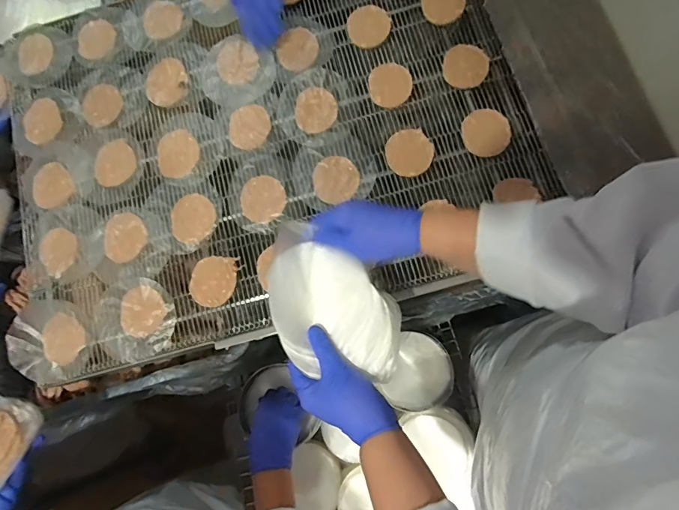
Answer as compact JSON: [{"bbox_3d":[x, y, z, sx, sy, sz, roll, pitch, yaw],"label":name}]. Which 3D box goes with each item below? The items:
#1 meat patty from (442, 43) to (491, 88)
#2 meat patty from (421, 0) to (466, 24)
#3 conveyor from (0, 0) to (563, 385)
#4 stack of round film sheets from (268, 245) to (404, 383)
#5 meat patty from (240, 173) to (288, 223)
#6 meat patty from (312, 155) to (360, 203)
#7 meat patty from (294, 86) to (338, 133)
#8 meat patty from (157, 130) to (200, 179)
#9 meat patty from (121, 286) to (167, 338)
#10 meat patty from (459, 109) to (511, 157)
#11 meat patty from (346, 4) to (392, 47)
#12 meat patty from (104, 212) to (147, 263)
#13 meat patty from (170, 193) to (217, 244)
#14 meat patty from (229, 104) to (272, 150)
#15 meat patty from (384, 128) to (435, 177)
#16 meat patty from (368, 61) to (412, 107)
[{"bbox_3d":[0.188,-0.282,0.633,0.066,0.012,0.068,0,77,0],"label":"meat patty"},{"bbox_3d":[0.160,-0.394,0.662,0.062,0.015,0.068,0,77,0],"label":"meat patty"},{"bbox_3d":[-0.146,-0.205,0.661,0.783,0.026,0.595,-18,77,2],"label":"conveyor"},{"bbox_3d":[-0.008,0.067,0.476,0.171,0.018,0.120,44,81,10],"label":"stack of round film sheets"},{"bbox_3d":[-0.114,-0.083,0.628,0.070,0.014,0.068,0,77,0],"label":"meat patty"},{"bbox_3d":[-0.006,-0.111,0.623,0.066,0.010,0.066,0,77,0],"label":"meat patty"},{"bbox_3d":[-0.036,-0.221,0.649,0.063,0.006,0.071,-6,77,-1],"label":"meat patty"},{"bbox_3d":[-0.249,-0.157,0.659,0.065,0.006,0.079,-13,77,-3],"label":"meat patty"},{"bbox_3d":[-0.284,0.080,0.610,0.063,0.005,0.066,0,77,0],"label":"meat patty"},{"bbox_3d":[0.211,-0.176,0.613,0.065,0.014,0.067,-6,77,-1],"label":"meat patty"},{"bbox_3d":[0.046,-0.359,0.671,0.066,0.015,0.066,0,77,0],"label":"meat patty"},{"bbox_3d":[-0.319,-0.027,0.637,0.061,0.007,0.075,-19,77,-4],"label":"meat patty"},{"bbox_3d":[-0.217,-0.055,0.630,0.066,0.004,0.073,-10,77,-2],"label":"meat patty"},{"bbox_3d":[-0.138,-0.197,0.655,0.065,0.007,0.071,-7,77,-2],"label":"meat patty"},{"bbox_3d":[0.102,-0.150,0.621,0.068,0.007,0.069,0,77,0],"label":"meat patty"},{"bbox_3d":[0.077,-0.259,0.648,0.063,0.008,0.071,-15,77,-3],"label":"meat patty"}]

